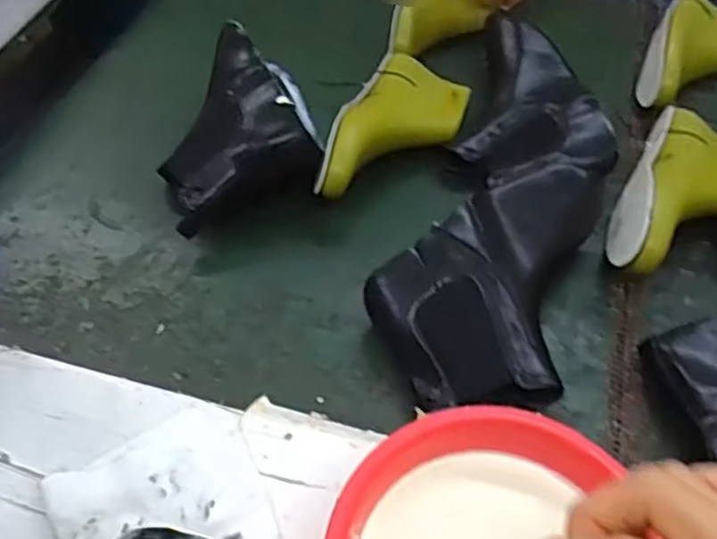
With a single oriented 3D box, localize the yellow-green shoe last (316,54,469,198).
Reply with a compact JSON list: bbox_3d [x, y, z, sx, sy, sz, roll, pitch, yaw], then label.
[{"bbox_3d":[0.040,-0.141,0.737,0.105,0.069,0.226,18,54,13],"label":"yellow-green shoe last"}]

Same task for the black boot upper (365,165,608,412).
[{"bbox_3d":[0.107,0.002,0.607,0.155,0.091,0.246,19,54,14],"label":"black boot upper"}]

